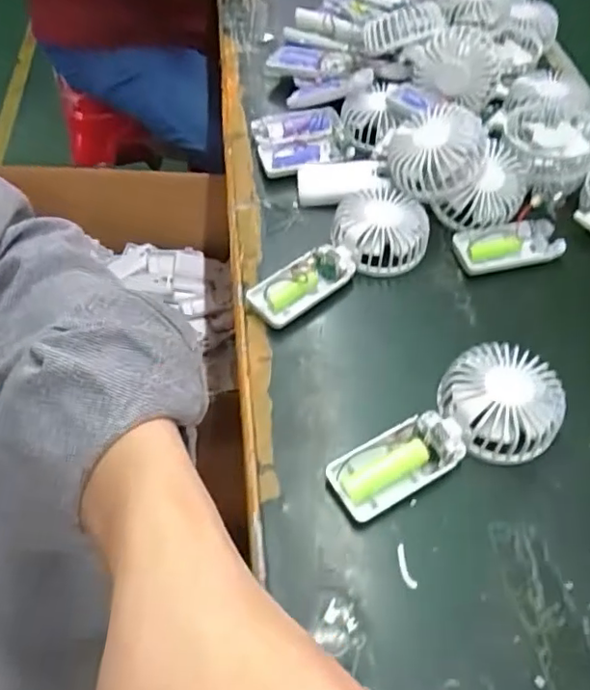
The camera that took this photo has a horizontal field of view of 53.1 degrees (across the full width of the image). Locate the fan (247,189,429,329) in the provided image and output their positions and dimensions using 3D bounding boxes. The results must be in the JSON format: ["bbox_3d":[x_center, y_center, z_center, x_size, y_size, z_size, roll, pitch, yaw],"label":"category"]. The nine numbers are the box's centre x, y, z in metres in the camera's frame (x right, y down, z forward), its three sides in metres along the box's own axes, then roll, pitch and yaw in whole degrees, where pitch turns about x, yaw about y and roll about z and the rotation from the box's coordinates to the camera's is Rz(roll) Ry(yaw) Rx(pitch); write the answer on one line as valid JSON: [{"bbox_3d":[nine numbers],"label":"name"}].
[{"bbox_3d":[0.045,-0.076,0.515,0.080,0.033,0.173,36,63,22],"label":"fan"}]

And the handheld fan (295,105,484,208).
[{"bbox_3d":[0.088,-0.168,0.561,0.178,0.048,0.087,-8,52,26],"label":"handheld fan"}]

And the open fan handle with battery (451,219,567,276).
[{"bbox_3d":[0.194,-0.091,0.537,0.095,0.016,0.045,-10,56,-7],"label":"open fan handle with battery"}]

